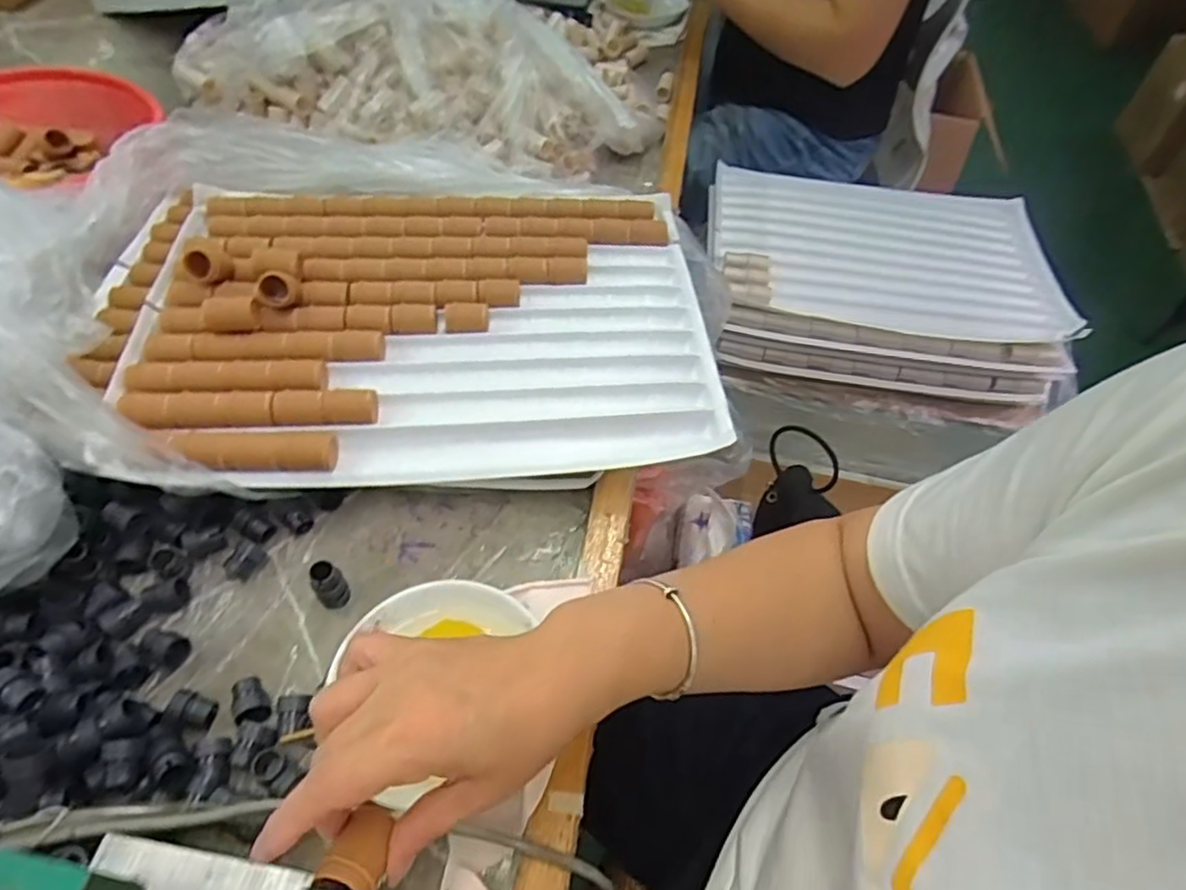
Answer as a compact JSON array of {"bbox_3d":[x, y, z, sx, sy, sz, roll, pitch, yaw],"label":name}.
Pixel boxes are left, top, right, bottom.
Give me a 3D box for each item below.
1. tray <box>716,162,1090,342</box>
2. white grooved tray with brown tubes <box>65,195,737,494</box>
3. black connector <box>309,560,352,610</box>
[{"bbox_3d":[0.403,-0.271,0.926,0.469,0.035,0.324,8,55,3],"label":"tray"},{"bbox_3d":[-0.153,-0.121,0.550,0.477,0.047,0.333,-1,53,-5],"label":"white grooved tray with brown tubes"},{"bbox_3d":[-0.177,0.094,0.452,0.020,0.040,0.016,-33,62,-26],"label":"black connector"}]

